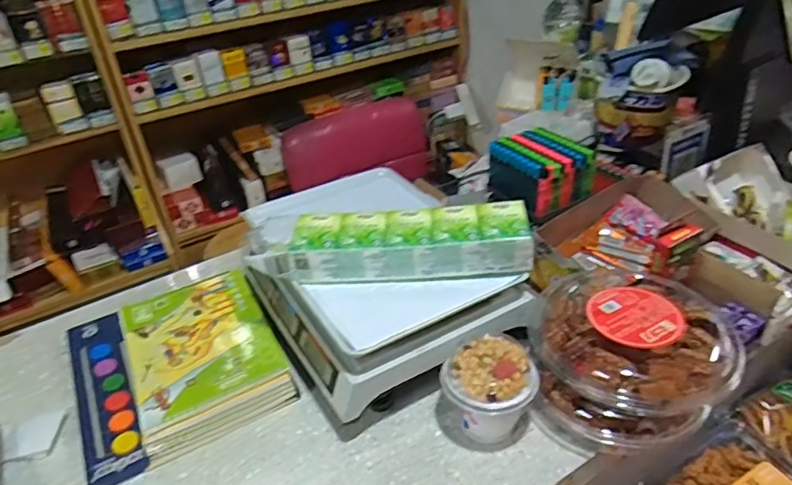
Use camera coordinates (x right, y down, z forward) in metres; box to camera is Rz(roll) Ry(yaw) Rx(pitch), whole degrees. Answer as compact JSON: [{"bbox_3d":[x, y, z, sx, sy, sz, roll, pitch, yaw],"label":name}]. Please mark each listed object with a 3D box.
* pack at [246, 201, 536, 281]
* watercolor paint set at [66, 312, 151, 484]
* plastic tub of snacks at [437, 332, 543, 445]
[{"bbox_3d":[-0.006,0.001,0.649,0.310,0.056,0.079,-1,35,4],"label":"pack"},{"bbox_3d":[-0.351,0.169,0.680,0.066,0.022,0.283,-21,38,-23],"label":"watercolor paint set"},{"bbox_3d":[0.094,0.156,0.584,0.084,0.094,0.079,-3,34,2],"label":"plastic tub of snacks"}]

